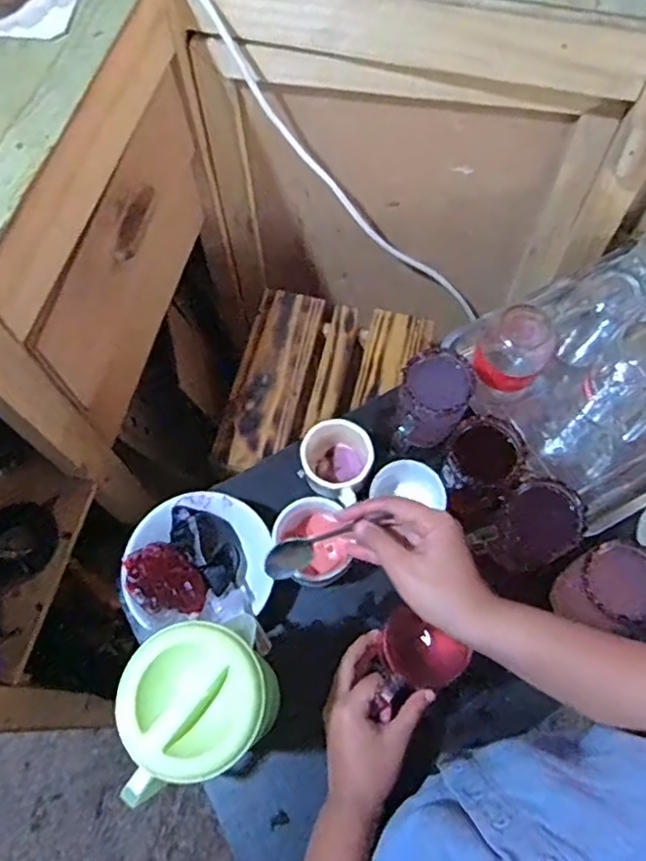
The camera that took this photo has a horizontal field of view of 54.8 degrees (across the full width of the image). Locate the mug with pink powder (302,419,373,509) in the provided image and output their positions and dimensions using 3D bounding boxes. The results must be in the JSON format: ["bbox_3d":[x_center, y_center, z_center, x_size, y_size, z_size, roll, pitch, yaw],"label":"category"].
[{"bbox_3d":[0.014,0.037,0.704,0.076,0.081,0.078,26,70,11],"label":"mug with pink powder"}]

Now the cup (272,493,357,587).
[{"bbox_3d":[-0.006,0.120,0.676,0.094,0.062,0.083,-28,70,-10],"label":"cup"}]

